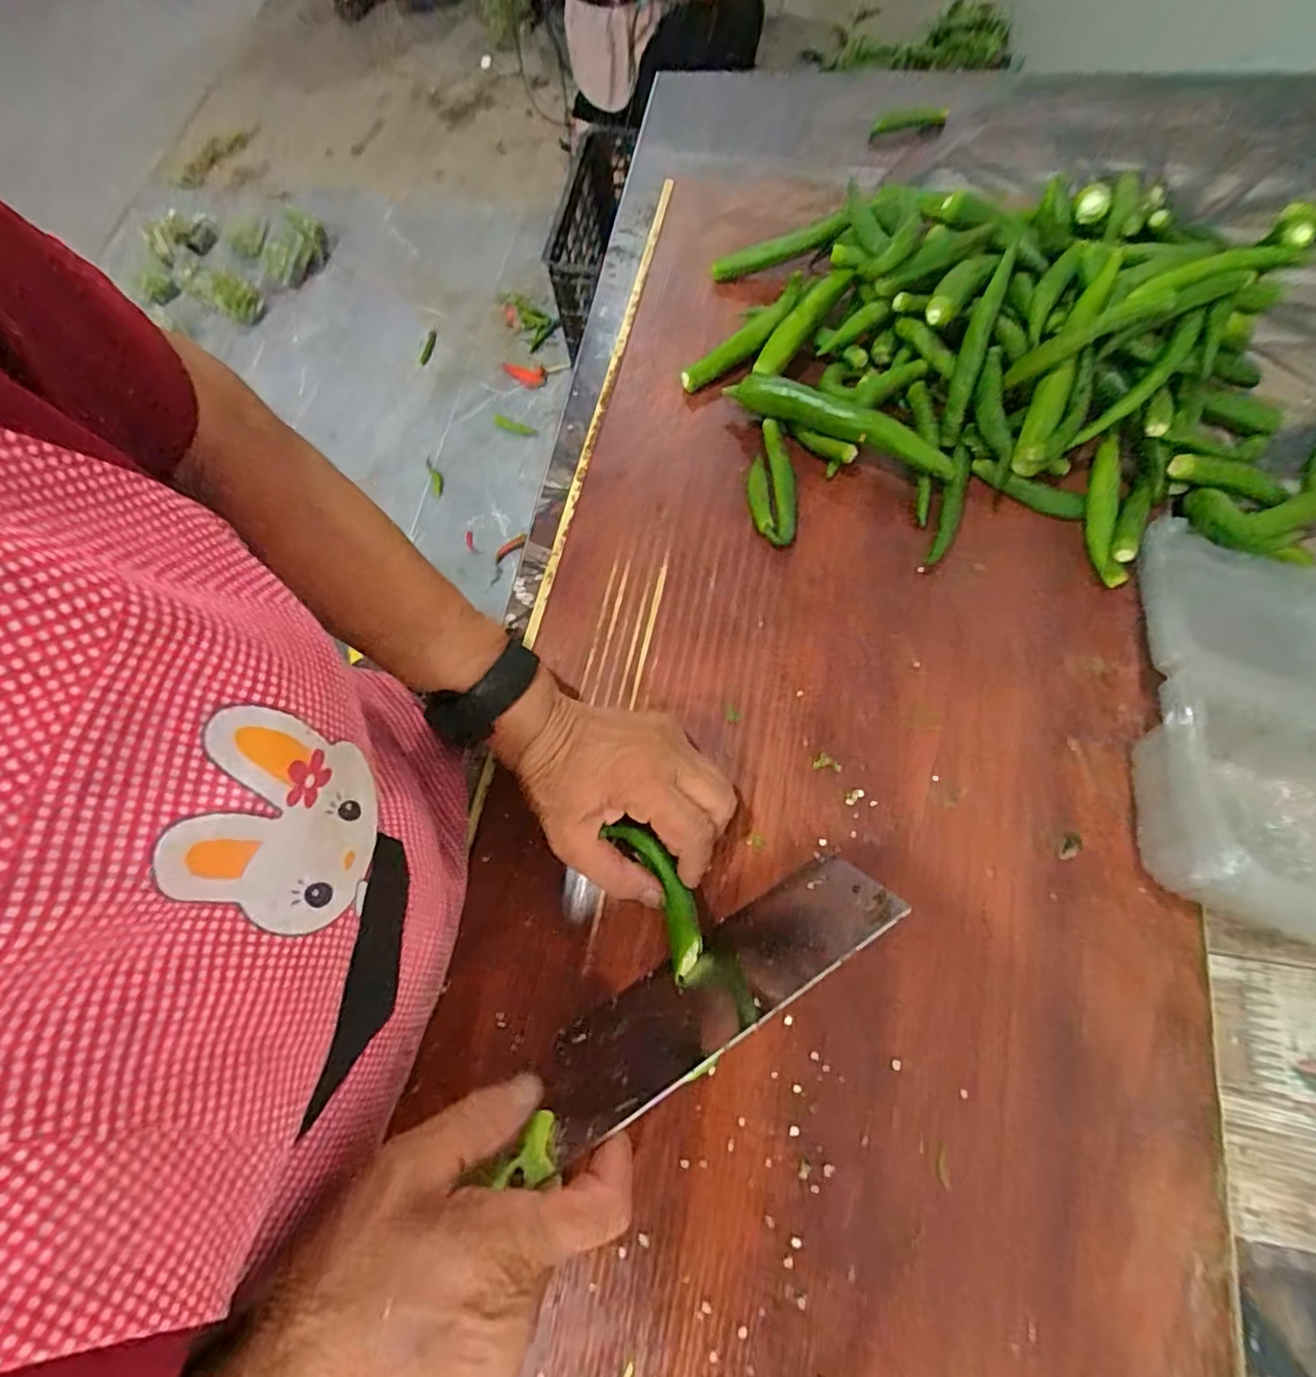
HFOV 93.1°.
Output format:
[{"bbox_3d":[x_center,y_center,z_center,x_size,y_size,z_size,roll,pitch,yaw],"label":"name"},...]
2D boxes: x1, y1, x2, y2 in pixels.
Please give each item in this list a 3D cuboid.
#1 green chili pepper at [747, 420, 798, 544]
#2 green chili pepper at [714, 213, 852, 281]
[{"bbox_3d":[0.081,-0.146,0.441,0.033,0.016,0.104,2,71,4],"label":"green chili pepper"},{"bbox_3d":[0.098,-0.360,0.510,0.111,0.017,0.015,-5,65,25],"label":"green chili pepper"}]

